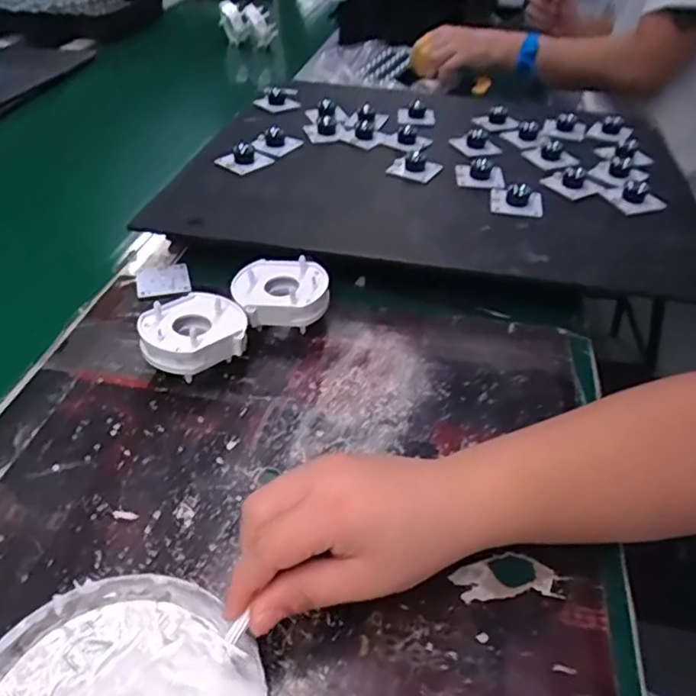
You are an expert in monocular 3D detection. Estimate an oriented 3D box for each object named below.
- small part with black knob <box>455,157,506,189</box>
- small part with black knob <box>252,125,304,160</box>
[{"bbox_3d":[0.128,-0.170,0.581,0.046,0.020,0.038,7,41,7],"label":"small part with black knob"},{"bbox_3d":[-0.077,-0.221,0.630,0.037,0.021,0.053,23,45,24],"label":"small part with black knob"}]

